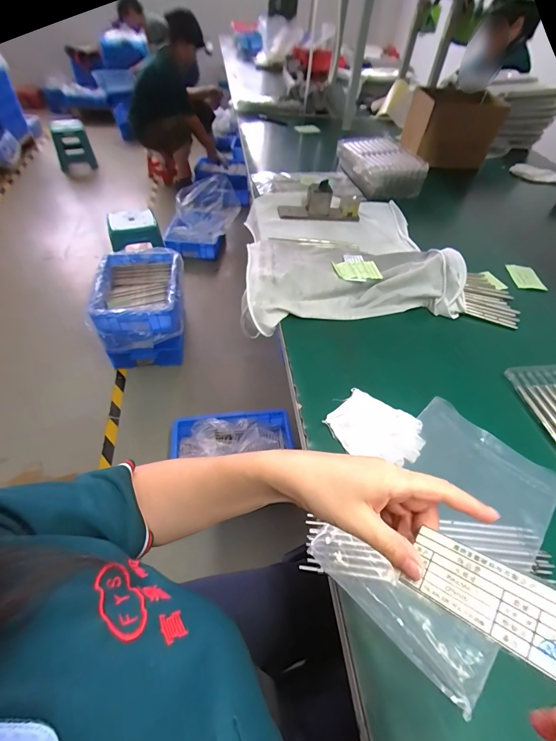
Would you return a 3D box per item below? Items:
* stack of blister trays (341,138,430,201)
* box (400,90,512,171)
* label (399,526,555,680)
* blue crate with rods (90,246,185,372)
[{"bbox_3d":[0.302,-0.593,1.026,0.168,0.094,0.218,-10,52,-13],"label":"stack of blister trays"},{"bbox_3d":[0.550,-0.772,1.121,0.243,0.185,0.182,-11,52,-14],"label":"box"},{"bbox_3d":[0.128,0.138,0.215,0.092,0.004,0.040,12,64,49],"label":"label"},{"bbox_3d":[-0.543,-0.241,1.442,0.311,0.333,0.390,-7,51,-10],"label":"blue crate with rods"}]

